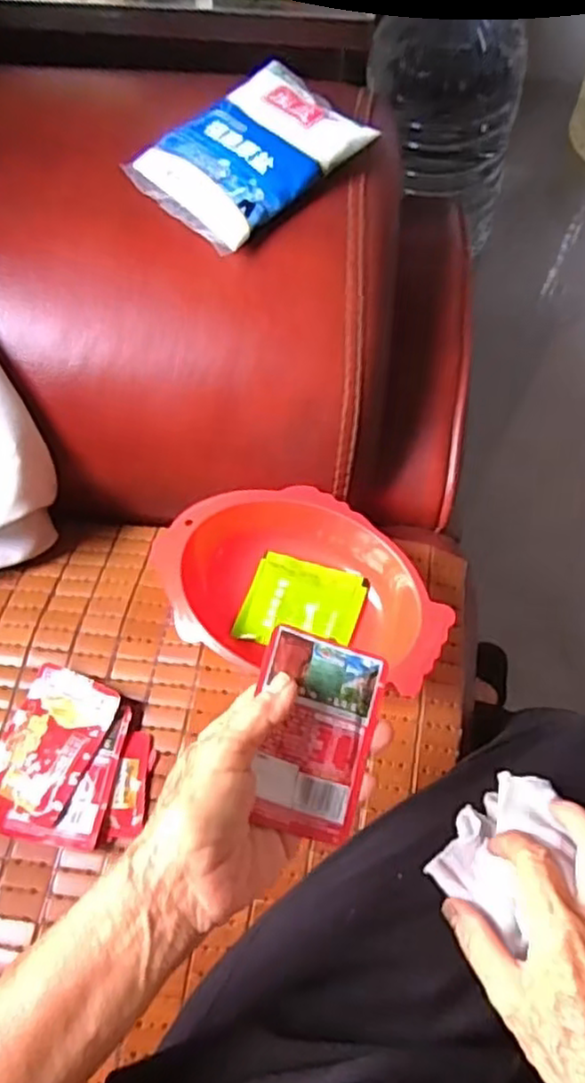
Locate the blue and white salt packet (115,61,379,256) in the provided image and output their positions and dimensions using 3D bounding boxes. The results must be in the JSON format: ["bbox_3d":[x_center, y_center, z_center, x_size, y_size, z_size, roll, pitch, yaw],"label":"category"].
[{"bbox_3d":[-0.032,-0.299,0.539,0.158,0.024,0.112,-41,70,-16],"label":"blue and white salt packet"}]

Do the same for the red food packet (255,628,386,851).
[{"bbox_3d":[0.011,0.100,0.369,0.068,0.008,0.098,21,71,-15],"label":"red food packet"}]

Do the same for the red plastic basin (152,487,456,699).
[{"bbox_3d":[0.008,0.033,0.539,0.225,0.047,0.143,19,67,10],"label":"red plastic basin"}]

